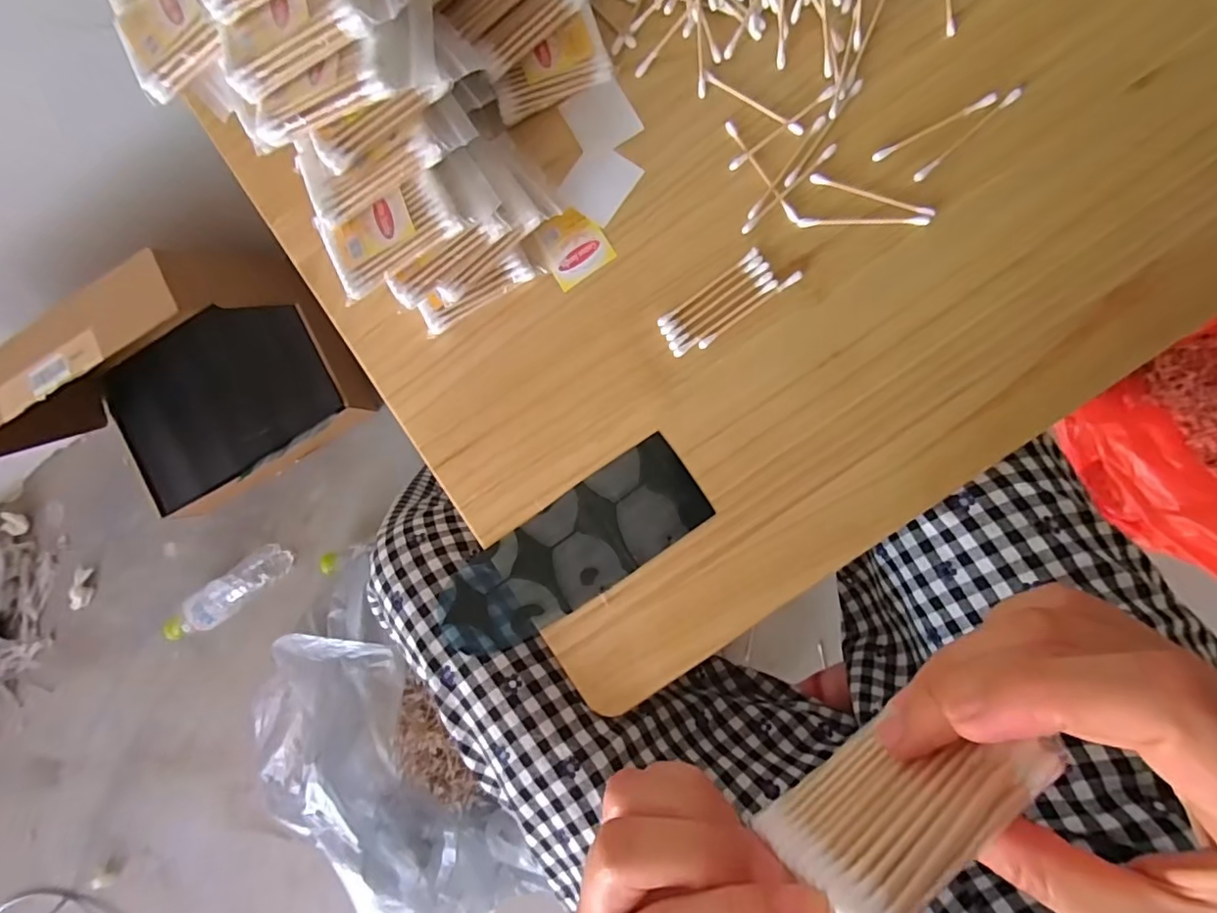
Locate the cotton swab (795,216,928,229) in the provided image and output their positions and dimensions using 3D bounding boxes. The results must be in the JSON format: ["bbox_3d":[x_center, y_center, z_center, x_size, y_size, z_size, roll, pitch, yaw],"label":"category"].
[{"bbox_3d":[0.146,-0.135,0.332,0.072,0.004,0.006,3,89,6],"label":"cotton swab"}]

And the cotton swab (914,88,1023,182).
[{"bbox_3d":[0.202,-0.181,0.324,0.073,0.004,0.006,-40,85,4],"label":"cotton swab"}]

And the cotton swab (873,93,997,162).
[{"bbox_3d":[0.185,-0.187,0.327,0.072,0.004,0.005,-26,86,5],"label":"cotton swab"}]

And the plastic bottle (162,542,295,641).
[{"bbox_3d":[-0.608,0.220,0.914,0.219,0.052,0.061,-36,85,4],"label":"plastic bottle"}]

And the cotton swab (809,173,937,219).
[{"bbox_3d":[0.151,-0.150,0.330,0.072,0.004,0.006,21,91,6],"label":"cotton swab"}]

